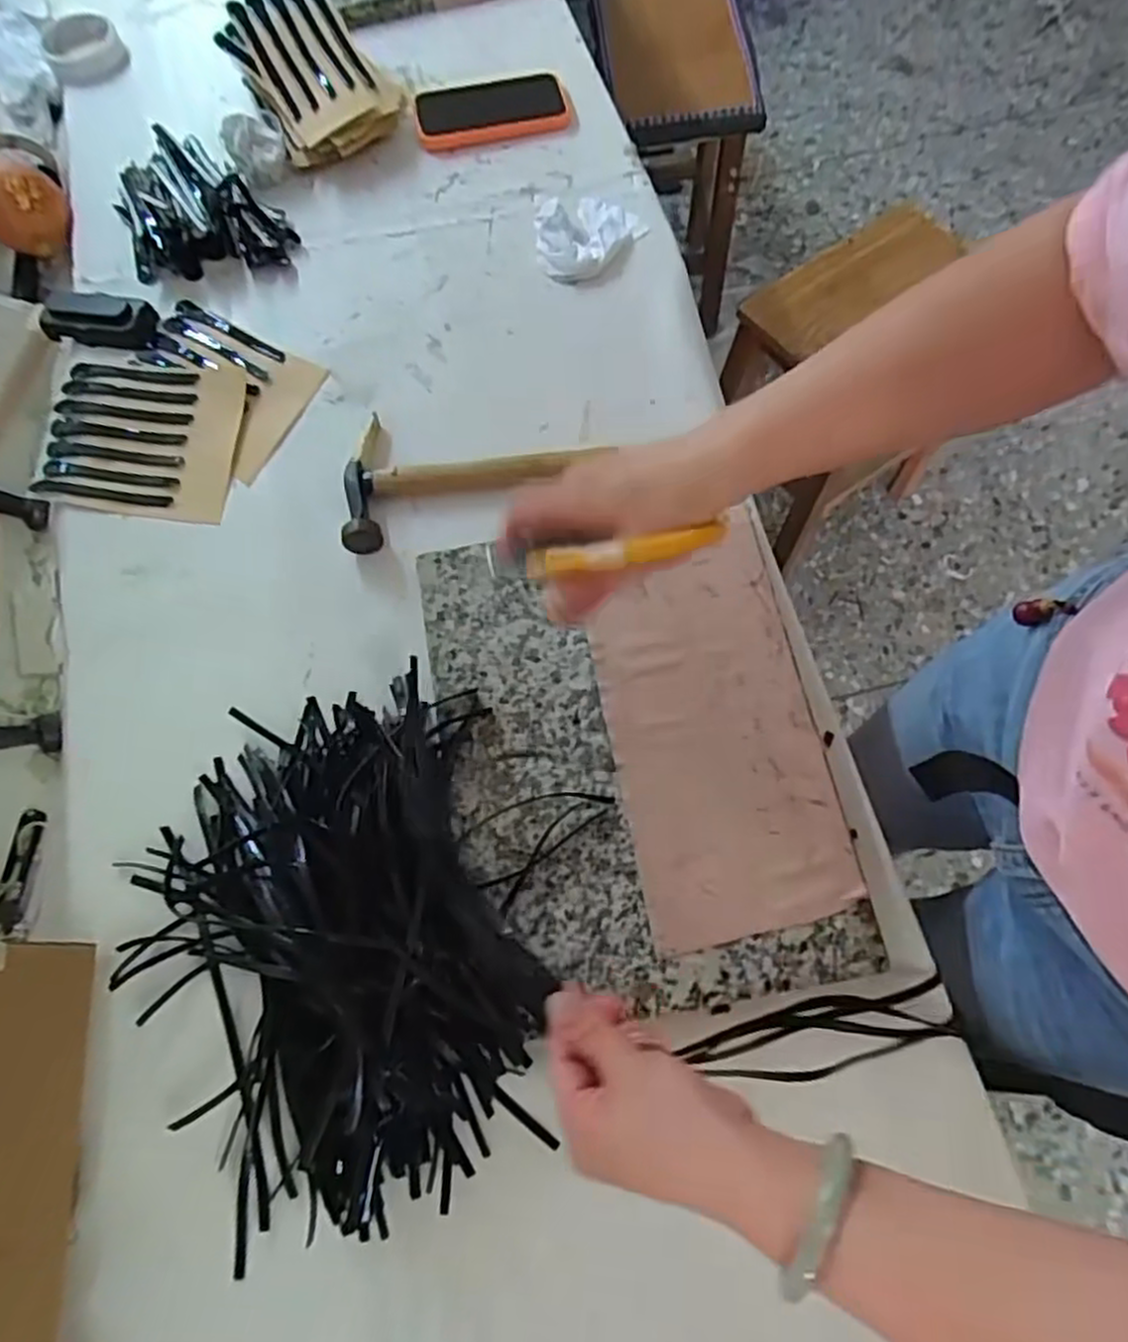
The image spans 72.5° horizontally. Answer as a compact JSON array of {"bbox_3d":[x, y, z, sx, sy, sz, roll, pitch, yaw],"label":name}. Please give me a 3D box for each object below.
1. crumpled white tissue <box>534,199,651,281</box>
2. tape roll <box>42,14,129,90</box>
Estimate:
[{"bbox_3d":[0.021,-0.452,0.779,0.108,0.030,0.116,-16,69,-3],"label":"crumpled white tissue"},{"bbox_3d":[-0.574,-0.745,0.918,0.087,0.035,0.090,-1,68,3],"label":"tape roll"}]

